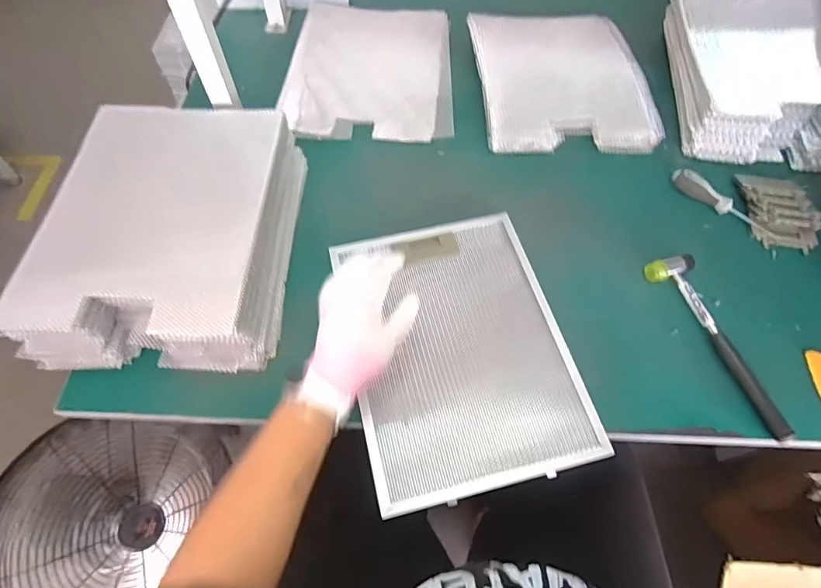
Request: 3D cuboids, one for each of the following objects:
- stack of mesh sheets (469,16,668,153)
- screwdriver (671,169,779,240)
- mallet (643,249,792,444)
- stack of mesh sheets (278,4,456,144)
[{"bbox_3d":[0.255,-0.366,0.783,0.280,0.056,0.311,-4,61,-2],"label":"stack of mesh sheets"},{"bbox_3d":[0.452,-0.129,0.664,0.021,0.031,0.158,-41,68,-20],"label":"screwdriver"},{"bbox_3d":[0.388,0.054,0.568,0.056,0.028,0.245,-20,63,-11],"label":"mallet"},{"bbox_3d":[-0.069,-0.385,0.789,0.274,0.021,0.302,-1,69,2],"label":"stack of mesh sheets"}]

